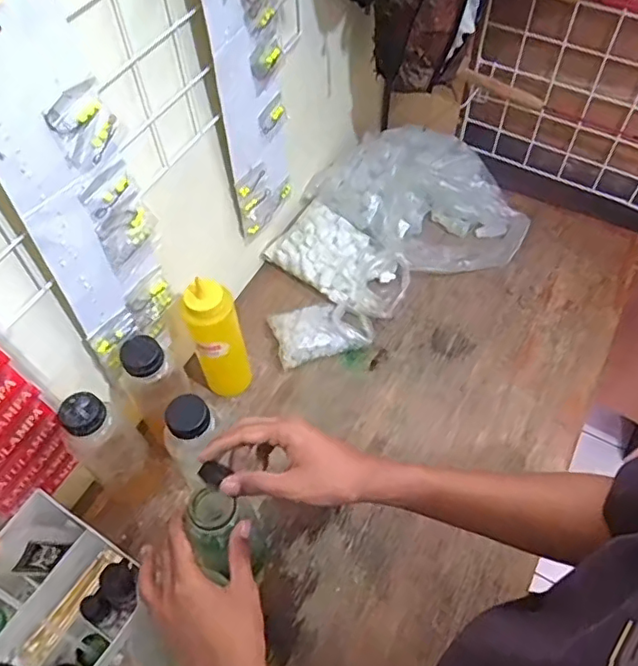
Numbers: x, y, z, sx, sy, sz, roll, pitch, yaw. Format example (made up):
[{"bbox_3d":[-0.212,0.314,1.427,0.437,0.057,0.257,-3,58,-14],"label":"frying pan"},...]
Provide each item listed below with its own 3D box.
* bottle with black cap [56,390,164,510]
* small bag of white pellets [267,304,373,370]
[{"bbox_3d":[-0.222,0.122,0.617,0.062,0.187,0.068,-37,63,-21],"label":"bottle with black cap"},{"bbox_3d":[0.005,-0.005,0.785,0.128,0.026,0.078,-16,57,-9],"label":"small bag of white pellets"}]

